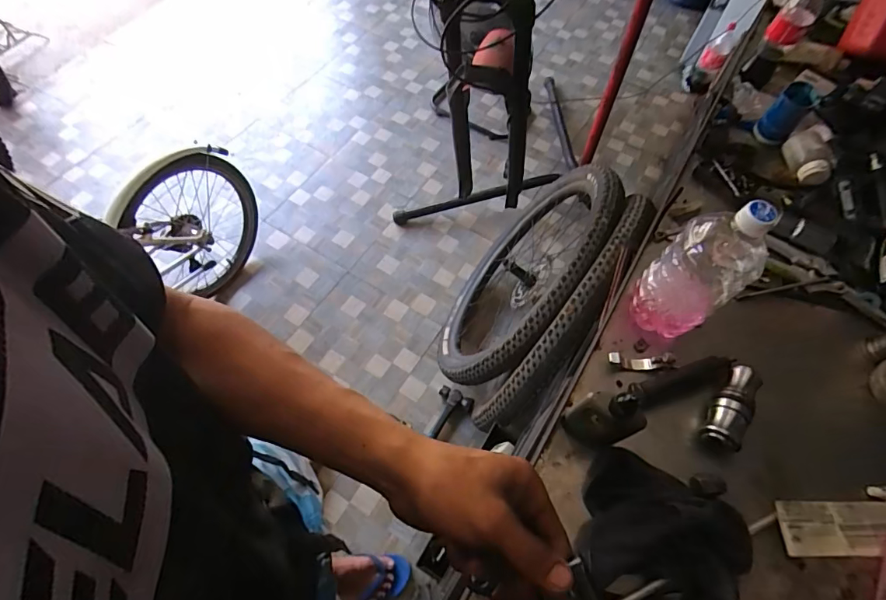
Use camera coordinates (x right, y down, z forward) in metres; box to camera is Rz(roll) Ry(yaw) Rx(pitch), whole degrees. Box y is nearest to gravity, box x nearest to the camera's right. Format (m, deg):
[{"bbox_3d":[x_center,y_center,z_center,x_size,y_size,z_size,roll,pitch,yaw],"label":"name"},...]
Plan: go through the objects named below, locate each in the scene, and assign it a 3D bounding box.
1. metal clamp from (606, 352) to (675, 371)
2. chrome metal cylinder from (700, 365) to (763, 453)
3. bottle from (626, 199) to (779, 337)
[{"bbox_3d":[0.247,0.075,0.579,0.091,0.030,0.020,0,61,-1],"label":"metal clamp"},{"bbox_3d":[0.342,0.126,0.554,0.042,0.039,0.106,30,65,15],"label":"chrome metal cylinder"},{"bbox_3d":[0.294,-0.033,0.530,0.079,0.217,0.086,1,61,-1],"label":"bottle"}]

